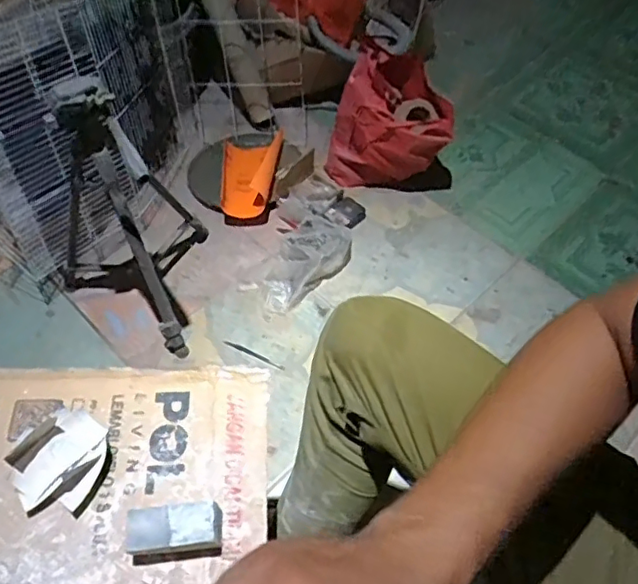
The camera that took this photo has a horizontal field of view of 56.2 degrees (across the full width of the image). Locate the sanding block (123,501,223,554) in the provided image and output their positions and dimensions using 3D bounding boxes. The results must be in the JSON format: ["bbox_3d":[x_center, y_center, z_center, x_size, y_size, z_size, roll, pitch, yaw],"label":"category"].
[{"bbox_3d":[-0.145,0.242,0.606,0.093,0.042,0.043,-4,55,-4],"label":"sanding block"}]

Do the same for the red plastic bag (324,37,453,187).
[{"bbox_3d":[0.175,-0.390,1.421,0.272,0.307,0.168,20,57,13],"label":"red plastic bag"}]

